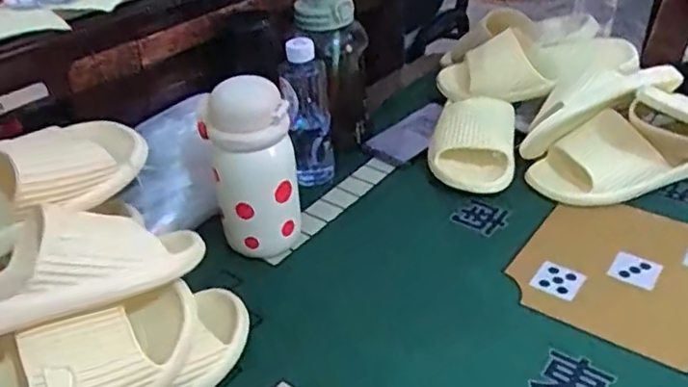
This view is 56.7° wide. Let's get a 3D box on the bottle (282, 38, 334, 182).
[{"bbox_3d":[-0.047,-0.101,0.807,0.055,0.187,0.050,-2,32,2],"label":"bottle"}]

